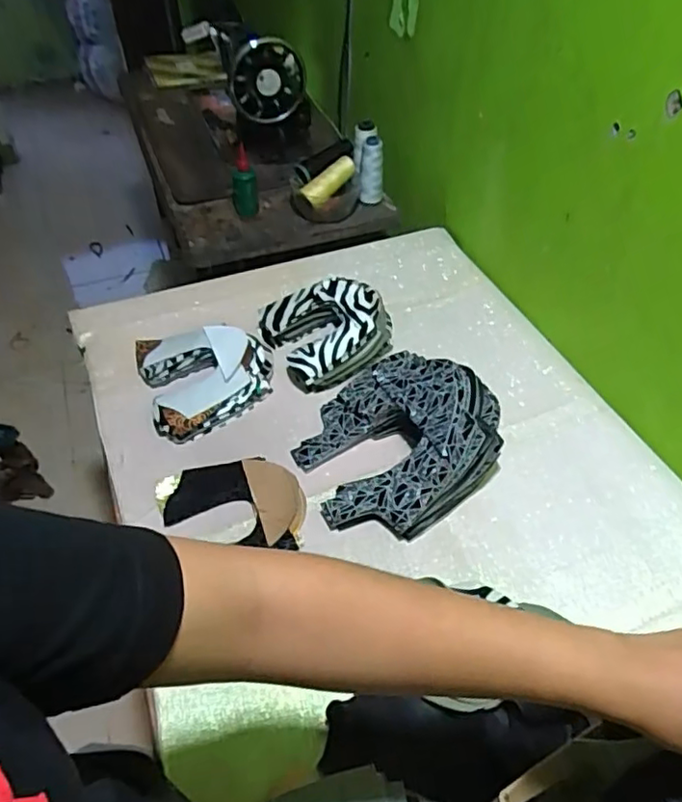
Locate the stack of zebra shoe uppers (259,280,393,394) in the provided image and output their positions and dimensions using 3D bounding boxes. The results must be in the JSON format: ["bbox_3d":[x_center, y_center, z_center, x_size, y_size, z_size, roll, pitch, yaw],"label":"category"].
[{"bbox_3d":[-0.012,-0.106,0.829,0.166,0.063,0.163,-21,51,-19],"label":"stack of zebra shoe uppers"}]

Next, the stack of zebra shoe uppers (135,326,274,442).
[{"bbox_3d":[-0.172,-0.040,0.784,0.164,0.044,0.167,-17,50,-16],"label":"stack of zebra shoe uppers"}]

